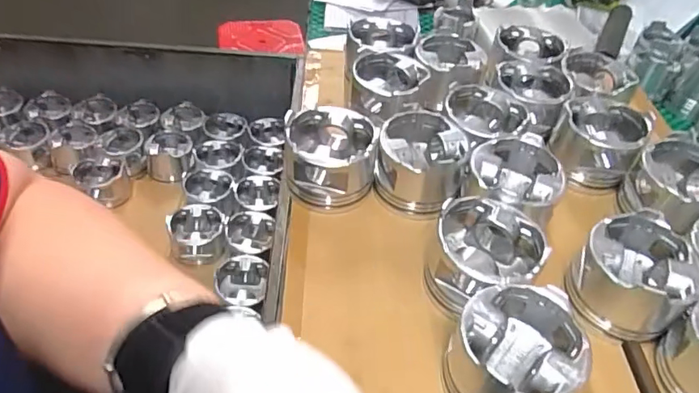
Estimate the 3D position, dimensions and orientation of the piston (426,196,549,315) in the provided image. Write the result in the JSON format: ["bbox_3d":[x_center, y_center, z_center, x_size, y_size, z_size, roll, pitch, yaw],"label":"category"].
[{"bbox_3d":[0.125,0.057,0.487,0.094,0.065,0.102,3,46,-3],"label":"piston"}]

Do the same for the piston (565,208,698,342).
[{"bbox_3d":[0.272,0.073,0.484,0.096,0.073,0.098,3,46,-3],"label":"piston"}]

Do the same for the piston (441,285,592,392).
[{"bbox_3d":[0.132,0.134,0.417,0.103,0.072,0.105,29,50,21],"label":"piston"}]

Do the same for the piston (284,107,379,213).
[{"bbox_3d":[-0.022,-0.045,0.571,0.095,0.075,0.096,1,46,-5],"label":"piston"}]

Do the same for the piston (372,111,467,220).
[{"bbox_3d":[0.081,-0.040,0.580,0.098,0.075,0.102,7,46,1],"label":"piston"}]

